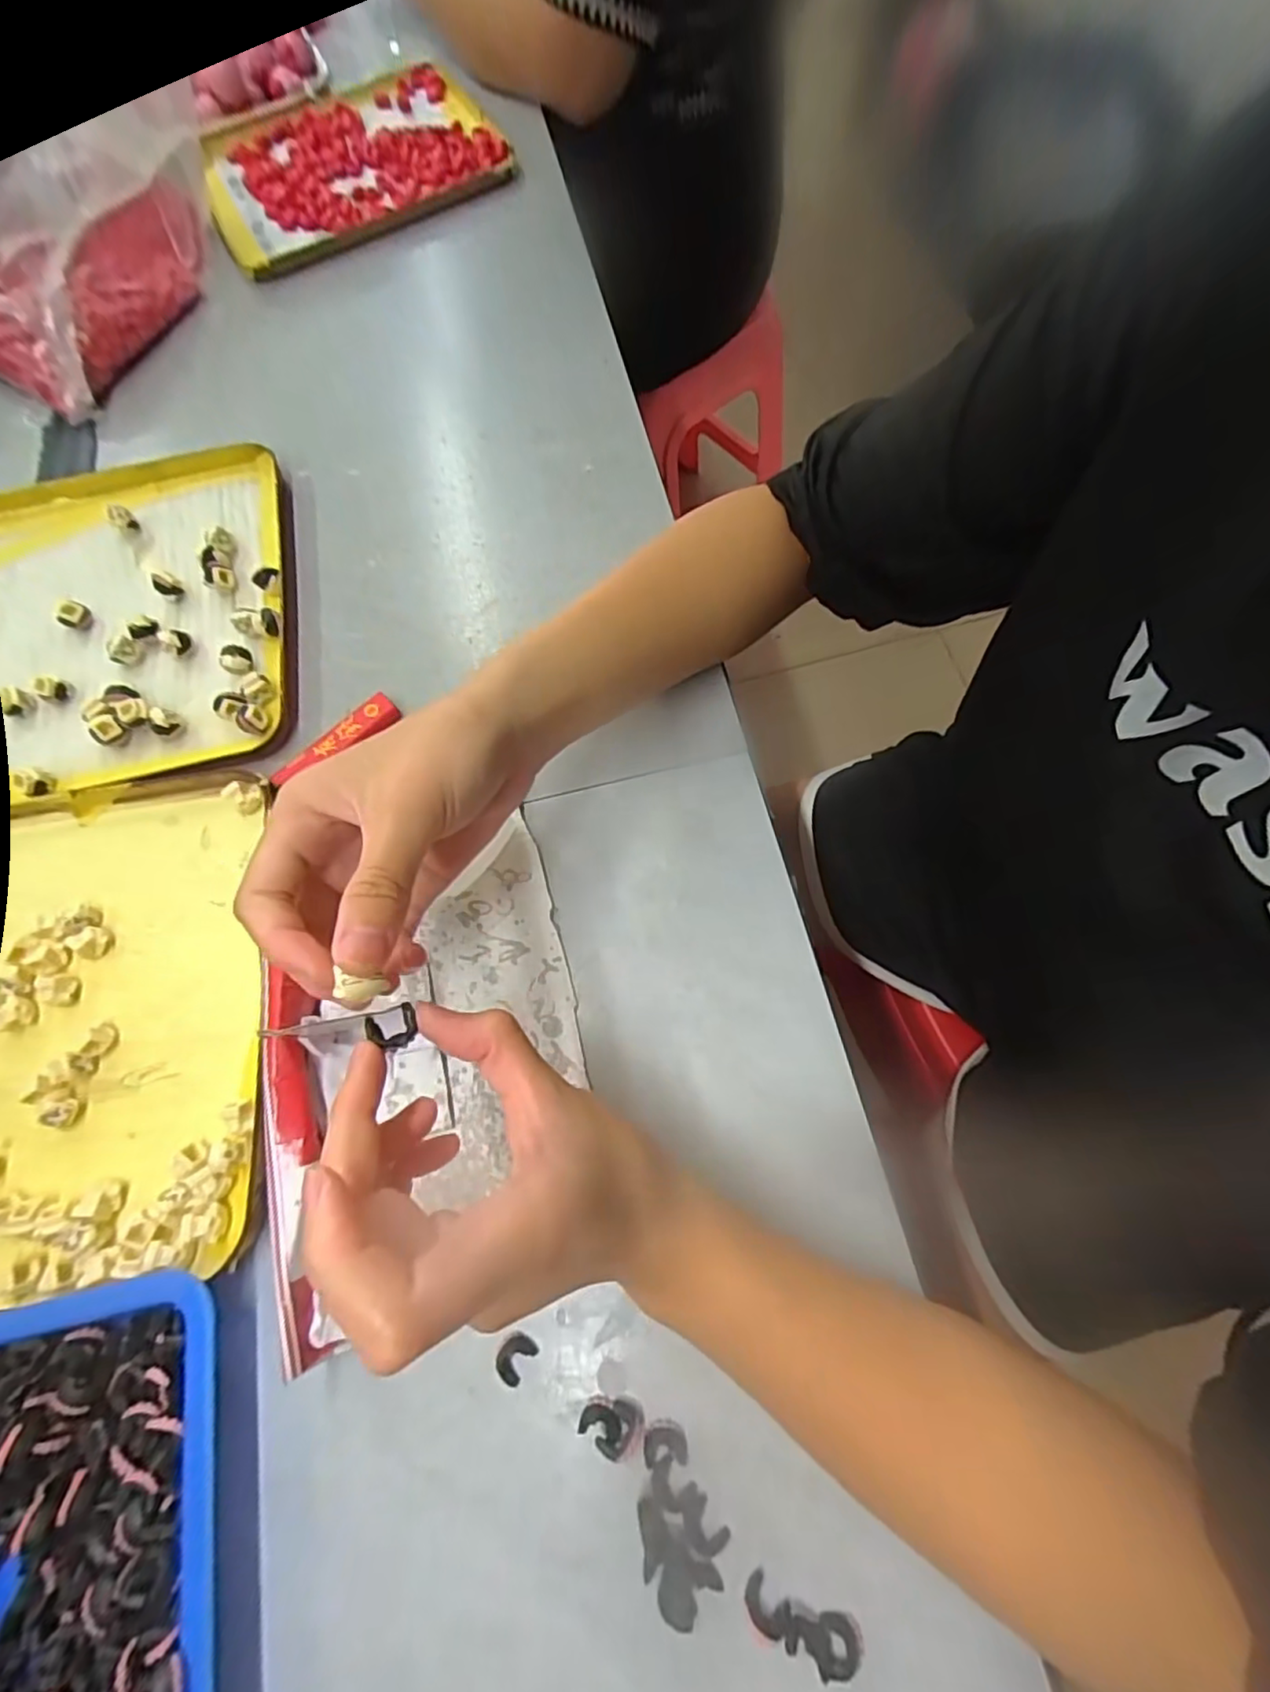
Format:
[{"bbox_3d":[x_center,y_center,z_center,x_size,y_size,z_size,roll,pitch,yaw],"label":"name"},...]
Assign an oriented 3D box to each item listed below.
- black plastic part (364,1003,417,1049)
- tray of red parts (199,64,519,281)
[{"bbox_3d":[-0.077,0.058,0.199,0.014,0.007,0.013,-1,69,2],"label":"black plastic part"},{"bbox_3d":[-0.250,-0.594,0.545,0.241,0.027,0.218,-26,71,-7],"label":"tray of red parts"}]

